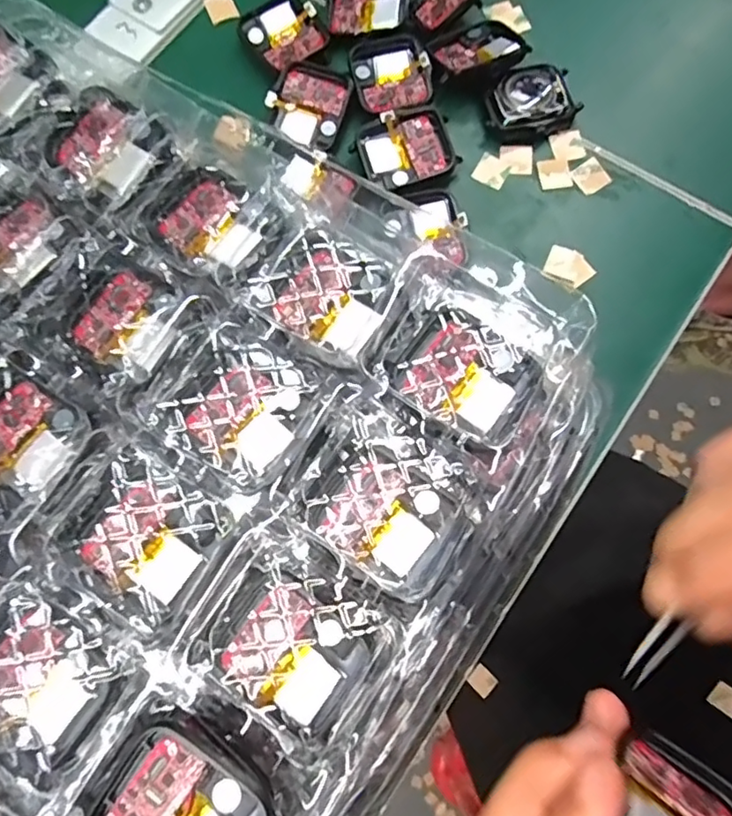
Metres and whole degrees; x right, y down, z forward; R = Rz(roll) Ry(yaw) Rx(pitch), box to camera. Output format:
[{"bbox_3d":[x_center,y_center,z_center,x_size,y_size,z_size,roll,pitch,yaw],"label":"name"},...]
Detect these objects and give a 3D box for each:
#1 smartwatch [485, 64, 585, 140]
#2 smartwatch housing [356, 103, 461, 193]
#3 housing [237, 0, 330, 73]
[{"bbox_3d":[0.081,-0.151,0.283,0.044,0.012,0.038,-19,75,-3],"label":"smartwatch"},{"bbox_3d":[0.020,-0.124,0.274,0.043,0.008,0.037,-22,75,-4],"label":"smartwatch housing"},{"bbox_3d":[-0.042,-0.192,0.294,0.037,0.009,0.043,-43,77,-9],"label":"housing"}]

